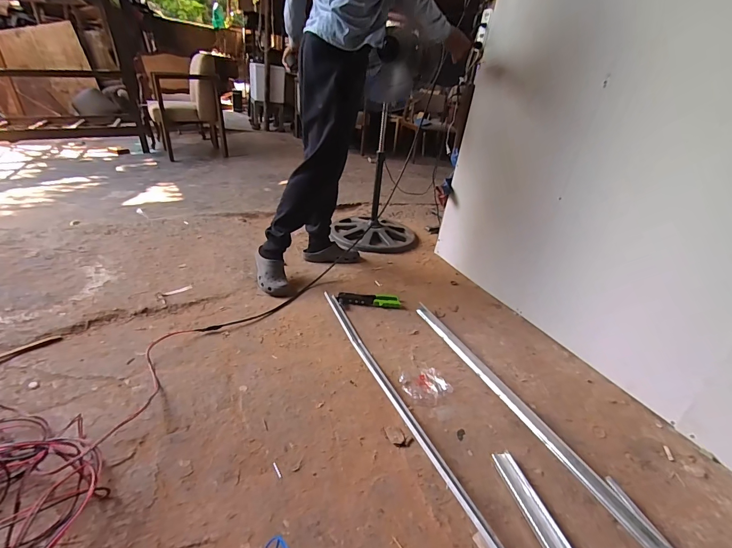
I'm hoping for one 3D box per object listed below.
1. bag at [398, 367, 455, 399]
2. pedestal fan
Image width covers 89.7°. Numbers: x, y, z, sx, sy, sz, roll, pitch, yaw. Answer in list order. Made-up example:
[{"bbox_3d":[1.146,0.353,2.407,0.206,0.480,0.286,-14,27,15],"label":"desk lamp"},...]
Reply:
[{"bbox_3d":[0.172,0.318,1.073,0.138,0.019,0.097,-2,29,-19],"label":"bag"},{"bbox_3d":[0.105,-0.607,1.830,0.466,0.945,0.538,6,27,-3],"label":"pedestal fan"}]

